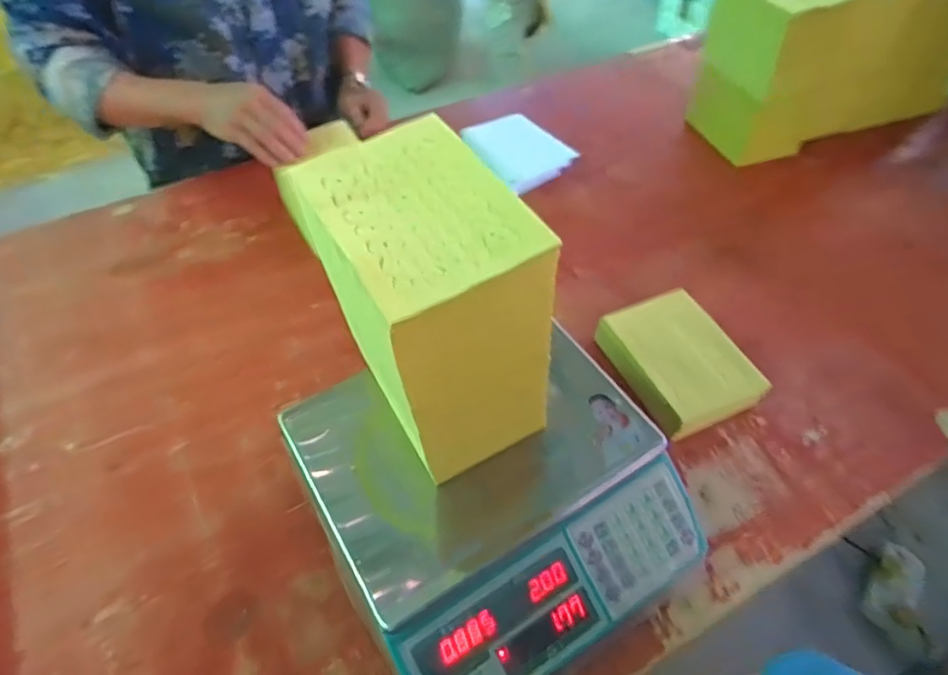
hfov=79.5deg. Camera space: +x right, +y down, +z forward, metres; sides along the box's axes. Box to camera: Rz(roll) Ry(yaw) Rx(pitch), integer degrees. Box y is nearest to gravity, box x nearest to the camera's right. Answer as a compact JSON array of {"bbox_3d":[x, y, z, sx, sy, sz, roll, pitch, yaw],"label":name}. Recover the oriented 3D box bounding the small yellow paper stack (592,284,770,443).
[{"bbox_3d":[0.240,0.032,0.674,0.126,0.063,0.167,-20,56,-15],"label":"small yellow paper stack"}]

